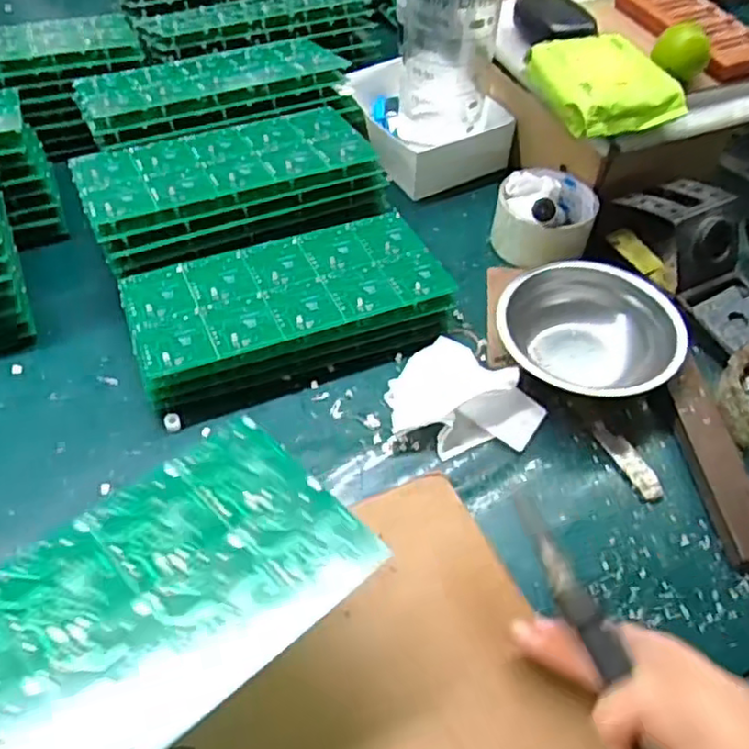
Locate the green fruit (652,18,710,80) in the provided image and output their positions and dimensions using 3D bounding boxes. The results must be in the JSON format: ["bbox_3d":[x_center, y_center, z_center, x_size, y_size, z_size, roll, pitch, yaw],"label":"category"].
[{"bbox_3d":[0.252,-0.266,0.558,0.042,0.033,0.034,19,50,14],"label":"green fruit"}]

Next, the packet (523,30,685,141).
[{"bbox_3d":[0.184,-0.238,0.549,0.088,0.030,0.111,-12,53,-12],"label":"packet"}]

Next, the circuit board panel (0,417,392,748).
[{"bbox_3d":[-0.108,0.103,0.265,0.220,0.004,0.102,-34,56,-30],"label":"circuit board panel"}]

